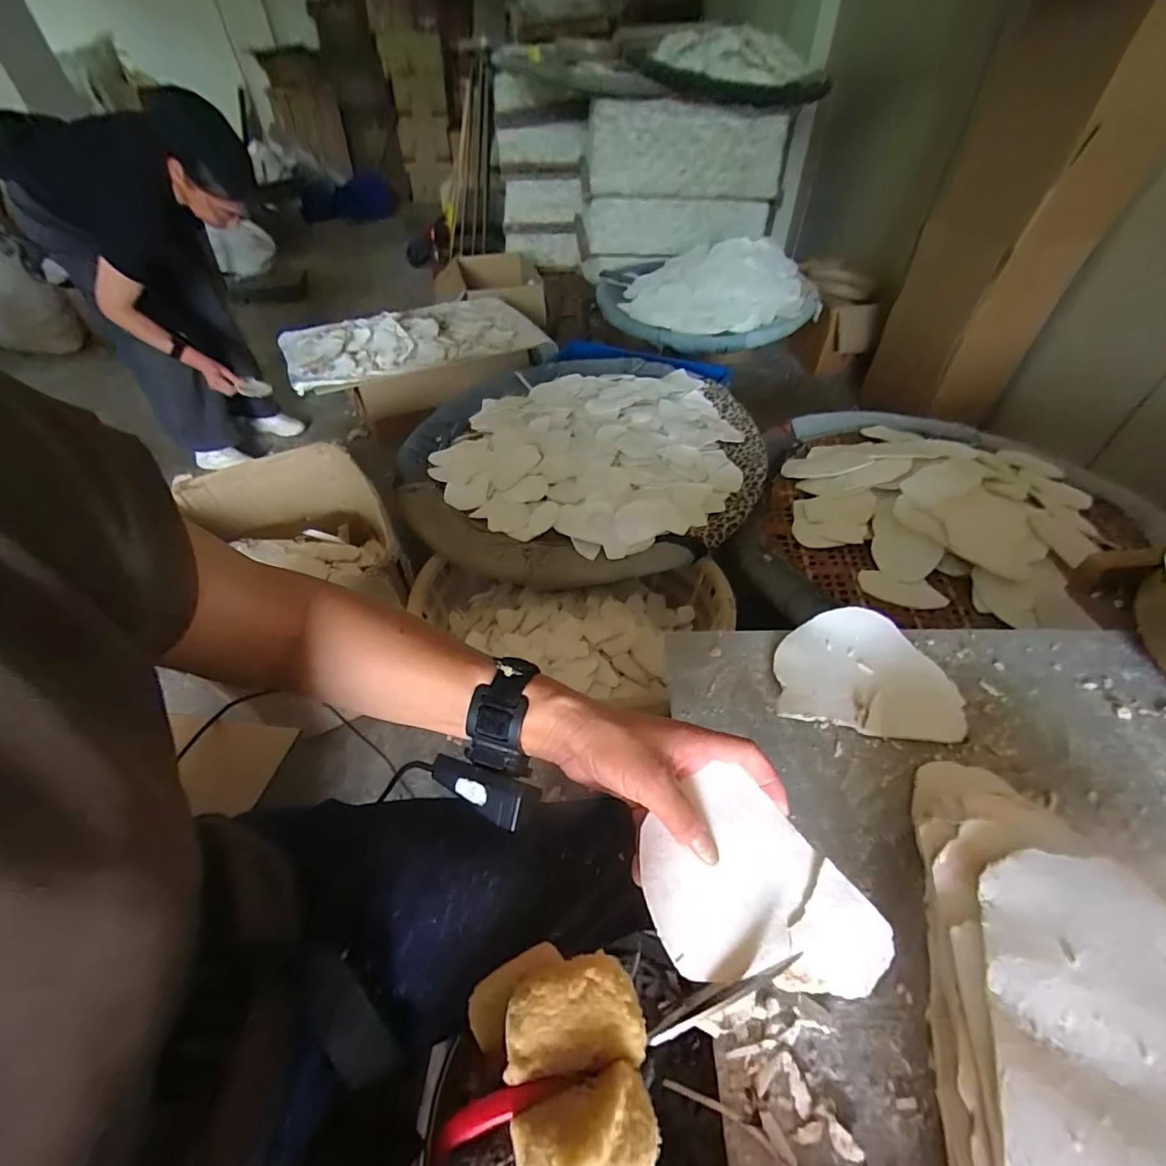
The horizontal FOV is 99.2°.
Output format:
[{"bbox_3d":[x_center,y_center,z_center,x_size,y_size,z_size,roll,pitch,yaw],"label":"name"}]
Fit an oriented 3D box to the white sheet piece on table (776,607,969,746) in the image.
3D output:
[{"bbox_3d":[0.250,0.077,0.450,0.140,0.021,0.121,6,47,8],"label":"white sheet piece on table"}]

